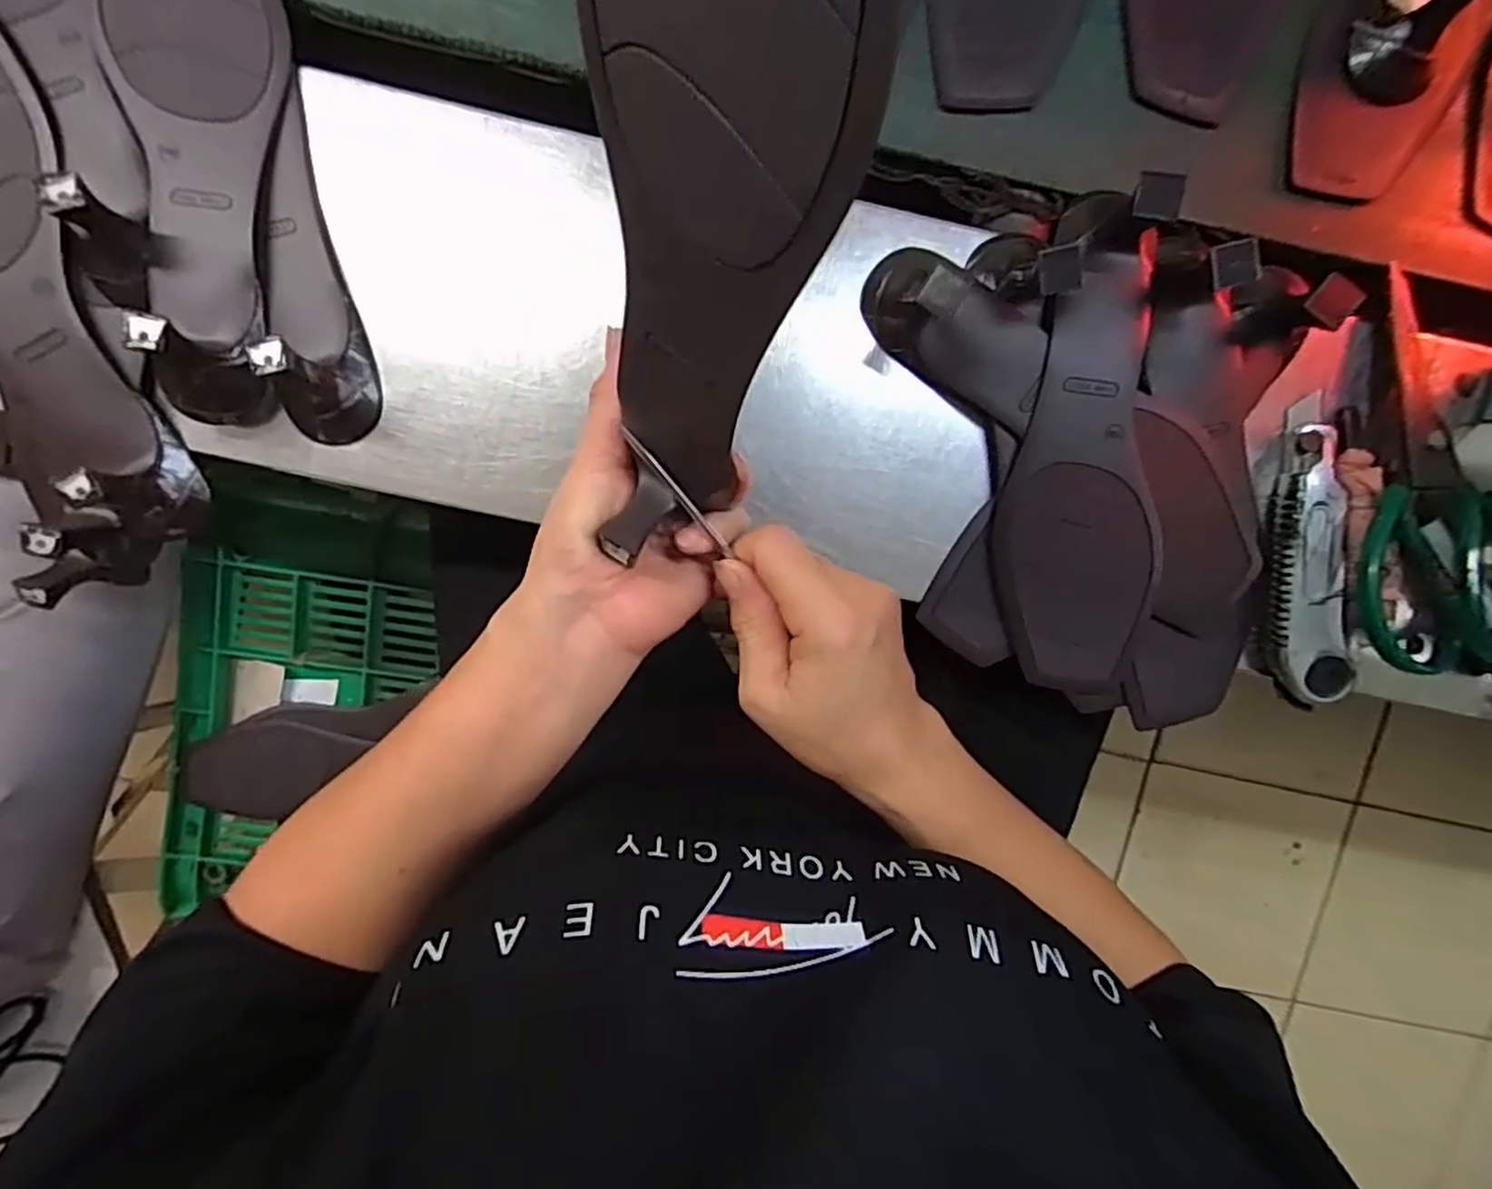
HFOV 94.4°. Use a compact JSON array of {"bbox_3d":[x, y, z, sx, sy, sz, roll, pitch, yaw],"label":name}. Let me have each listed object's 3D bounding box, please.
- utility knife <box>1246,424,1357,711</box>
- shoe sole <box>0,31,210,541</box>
[{"bbox_3d":[0.307,-0.014,0.375,0.038,0.018,0.149,-6,97,-1],"label":"utility knife"},{"bbox_3d":[-0.352,-0.149,0.333,0.082,0.027,0.246,-14,97,0],"label":"shoe sole"}]

